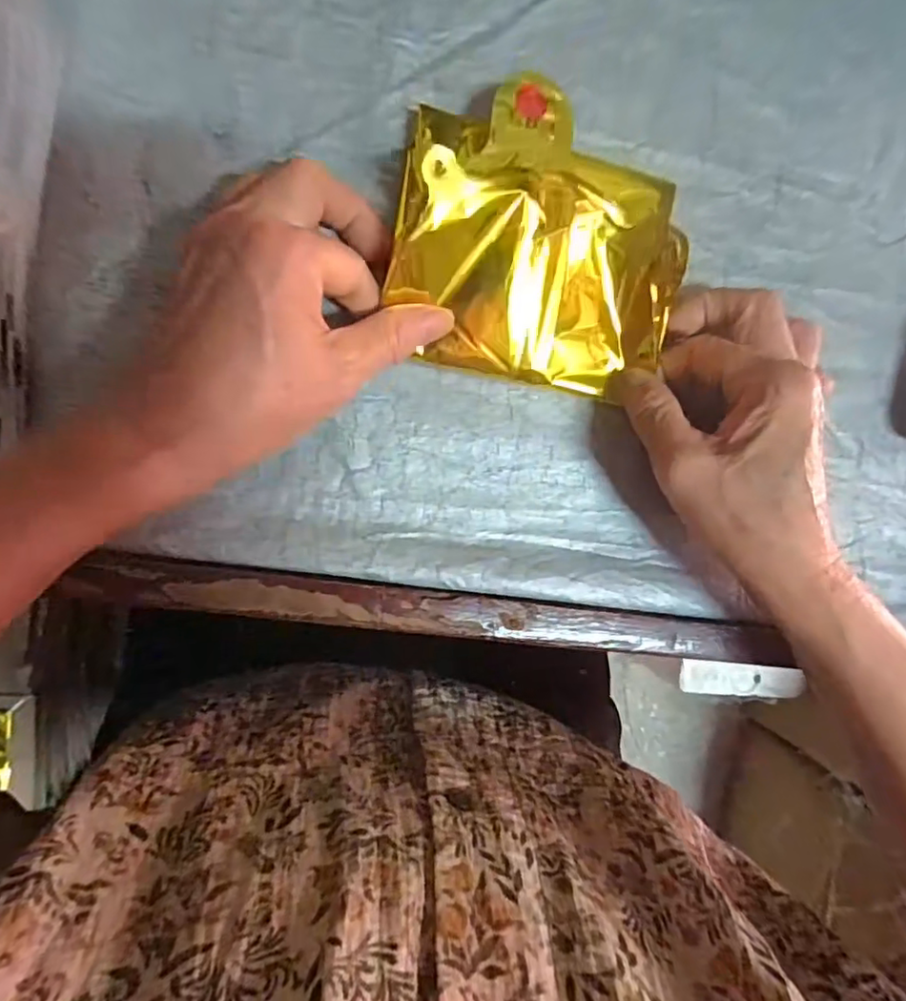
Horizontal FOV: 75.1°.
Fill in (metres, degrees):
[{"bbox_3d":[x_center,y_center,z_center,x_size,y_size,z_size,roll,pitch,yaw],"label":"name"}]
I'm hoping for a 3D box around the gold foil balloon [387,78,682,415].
[{"bbox_3d":[0.042,-0.121,0.275,0.132,0.036,0.128,10,101,-13],"label":"gold foil balloon"}]

